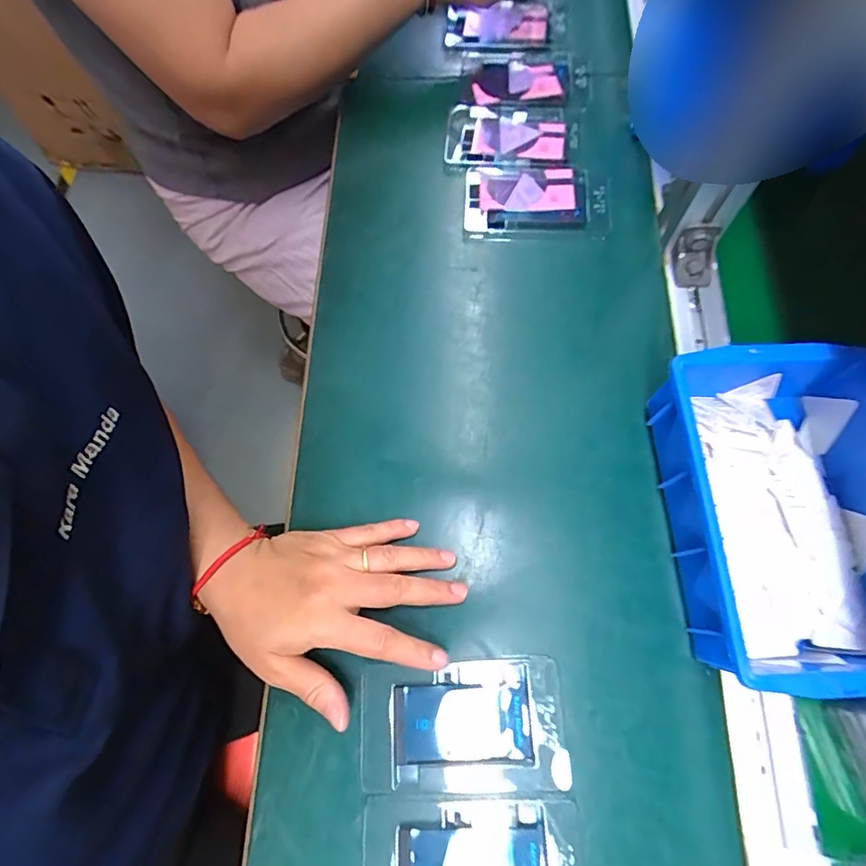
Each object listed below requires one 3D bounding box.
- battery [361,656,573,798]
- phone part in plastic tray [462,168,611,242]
[{"bbox_3d":[0.018,0.185,0.314,0.126,0.010,0.074,-2,70,2],"label":"battery"},{"bbox_3d":[0.093,-0.208,0.448,0.127,0.017,0.076,2,70,3],"label":"phone part in plastic tray"}]

